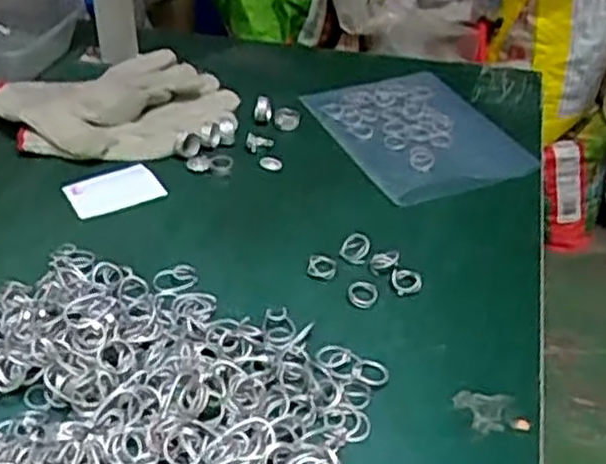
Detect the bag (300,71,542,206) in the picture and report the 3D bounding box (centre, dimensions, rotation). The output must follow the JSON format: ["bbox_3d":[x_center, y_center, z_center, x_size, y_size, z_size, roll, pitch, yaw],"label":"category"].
[{"bbox_3d":[0.107,-0.097,0.730,0.151,0.018,0.197,-12,41,-17],"label":"bag"}]

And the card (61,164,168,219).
[{"bbox_3d":[-0.162,-0.036,0.666,0.073,0.006,0.050,-20,50,-21],"label":"card"}]

